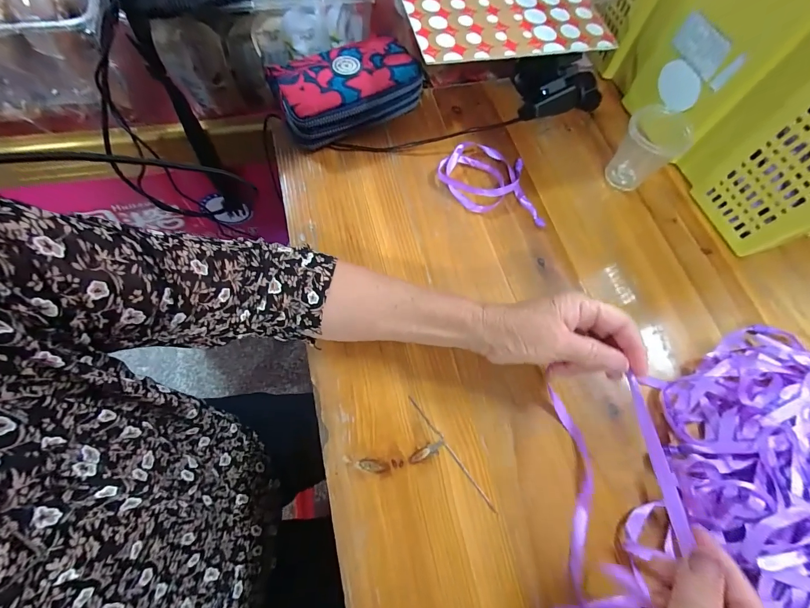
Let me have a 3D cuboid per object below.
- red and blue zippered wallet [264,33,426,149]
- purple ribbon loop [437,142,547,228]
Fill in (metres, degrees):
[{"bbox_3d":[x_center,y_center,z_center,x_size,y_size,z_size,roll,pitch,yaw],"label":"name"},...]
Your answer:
[{"bbox_3d":[-0.072,-0.269,0.437,0.175,0.055,0.106,-29,72,-14],"label":"red and blue zippered wallet"},{"bbox_3d":[0.106,-0.152,0.421,0.131,0.017,0.097,12,68,2],"label":"purple ribbon loop"}]

